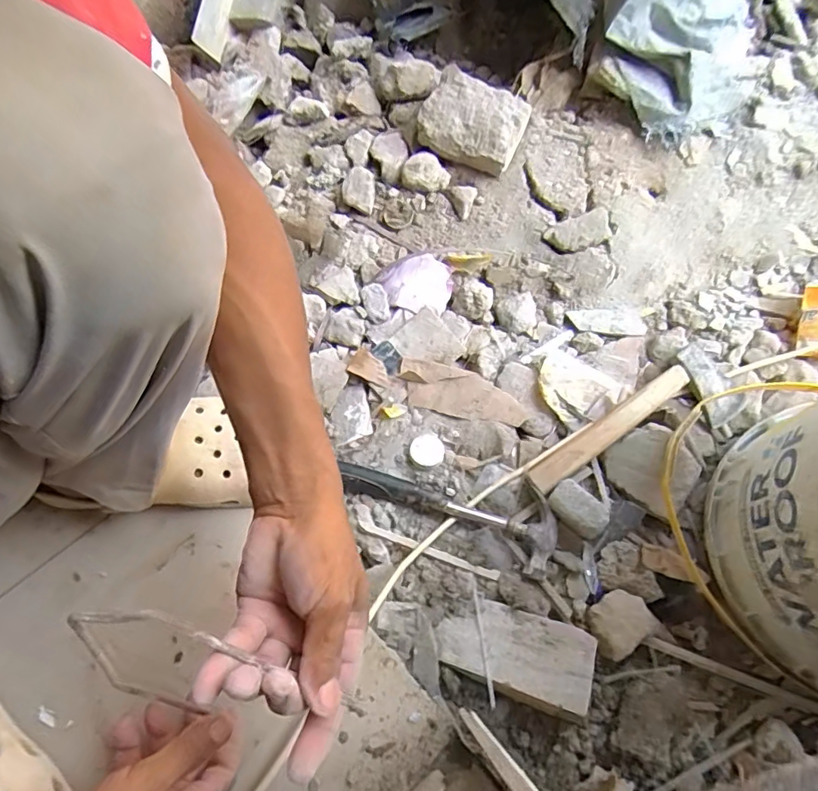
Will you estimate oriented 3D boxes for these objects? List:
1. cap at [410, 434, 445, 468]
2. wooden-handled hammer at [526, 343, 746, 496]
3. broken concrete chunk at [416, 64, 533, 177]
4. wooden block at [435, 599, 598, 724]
[{"bbox_3d":[0.022,0.064,0.607,0.039,0.015,0.039,0,69,0],"label":"cap"},{"bbox_3d":[0.267,0.047,0.605,0.266,0.031,0.091,-35,73,-12],"label":"wooden-handled hammer"},{"bbox_3d":[0.091,-0.382,0.732,0.141,0.067,0.112,25,66,8],"label":"broken concrete chunk"},{"bbox_3d":[0.104,0.257,0.523,0.147,0.025,0.078,12,52,18],"label":"wooden block"}]

